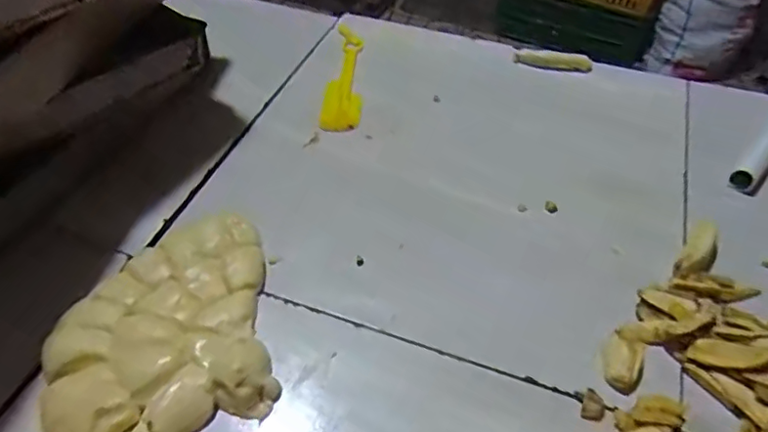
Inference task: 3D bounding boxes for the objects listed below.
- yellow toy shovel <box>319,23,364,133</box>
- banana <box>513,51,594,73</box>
[{"bbox_3d":[-0.052,-0.189,0.761,0.051,0.024,0.218,1,50,0],"label":"yellow toy shovel"},{"bbox_3d":[0.234,-0.213,0.774,0.104,0.017,0.024,5,50,3],"label":"banana"}]

